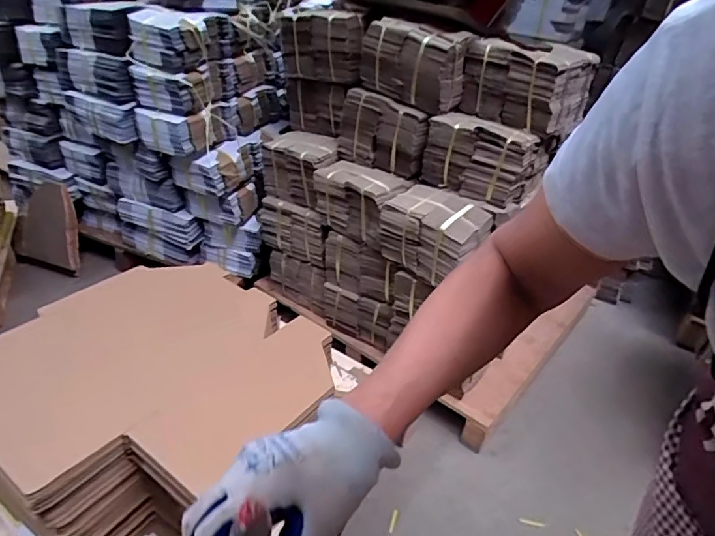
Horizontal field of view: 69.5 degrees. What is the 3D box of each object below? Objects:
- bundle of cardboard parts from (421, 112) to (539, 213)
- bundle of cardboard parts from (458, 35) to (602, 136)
[{"bbox_3d":[0.312,-0.281,1.313,0.263,0.177,0.175,30,37,32],"label":"bundle of cardboard parts"},{"bbox_3d":[0.429,-0.475,1.324,0.267,0.180,0.220,30,37,32],"label":"bundle of cardboard parts"}]

